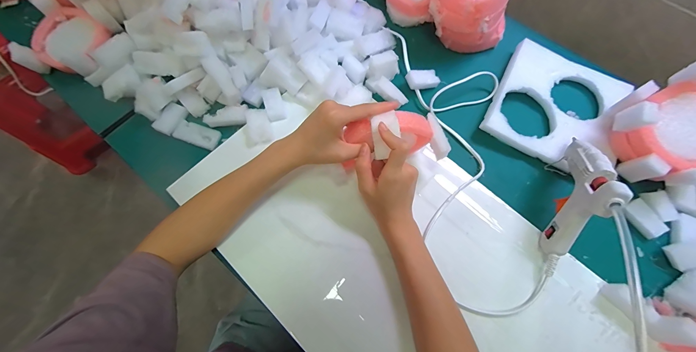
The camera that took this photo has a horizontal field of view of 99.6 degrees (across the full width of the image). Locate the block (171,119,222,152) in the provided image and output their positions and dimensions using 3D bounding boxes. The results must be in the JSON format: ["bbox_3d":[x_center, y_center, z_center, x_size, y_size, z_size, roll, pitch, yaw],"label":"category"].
[{"bbox_3d":[-0.218,-0.060,0.427,0.065,0.010,0.030,19,70,7],"label":"block"}]

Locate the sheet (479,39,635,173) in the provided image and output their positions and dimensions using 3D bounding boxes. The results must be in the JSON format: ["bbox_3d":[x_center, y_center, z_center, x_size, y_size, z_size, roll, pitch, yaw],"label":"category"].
[{"bbox_3d":[0.305,-0.101,0.425,0.173,0.022,0.187,28,72,10],"label":"sheet"}]

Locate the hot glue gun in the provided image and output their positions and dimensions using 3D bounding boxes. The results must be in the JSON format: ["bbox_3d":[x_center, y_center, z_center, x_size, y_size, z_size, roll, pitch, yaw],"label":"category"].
[{"bbox_3d":[0.265,0.020,0.333,0.023,0.101,0.136,20,71,8],"label":"hot glue gun"}]

